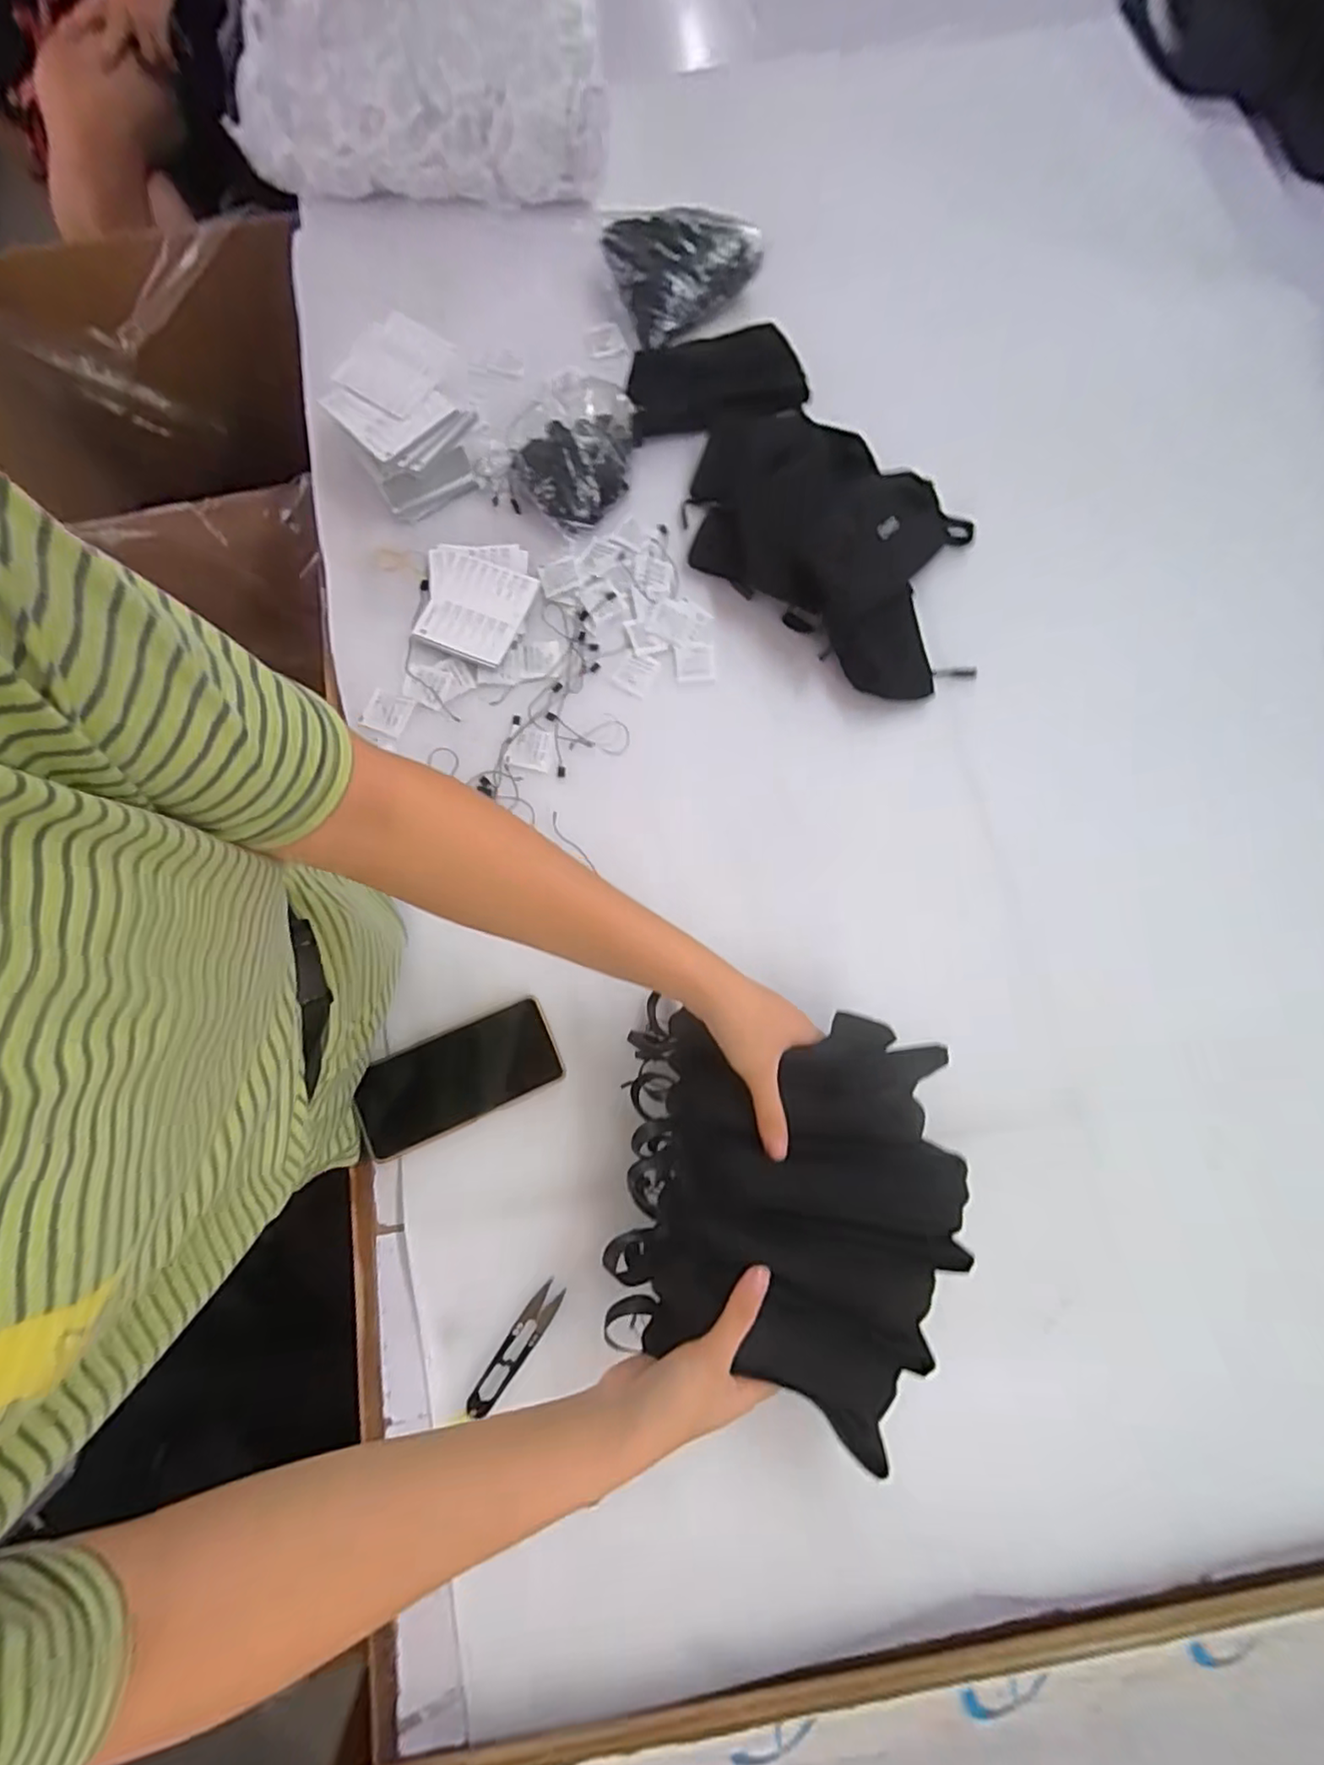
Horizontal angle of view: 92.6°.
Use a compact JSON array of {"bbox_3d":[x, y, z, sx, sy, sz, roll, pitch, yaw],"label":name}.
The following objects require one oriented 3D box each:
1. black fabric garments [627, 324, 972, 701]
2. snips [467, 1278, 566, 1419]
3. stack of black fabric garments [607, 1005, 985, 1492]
[{"bbox_3d":[0.136,-0.392,0.611,0.433,0.102,0.247,42,80,9],"label":"black fabric garments"},{"bbox_3d":[-0.111,0.355,0.484,0.022,0.008,0.096,36,65,7],"label":"snips"},{"bbox_3d":[0.081,0.227,0.445,0.215,0.086,0.255,6,77,1],"label":"stack of black fabric garments"}]

